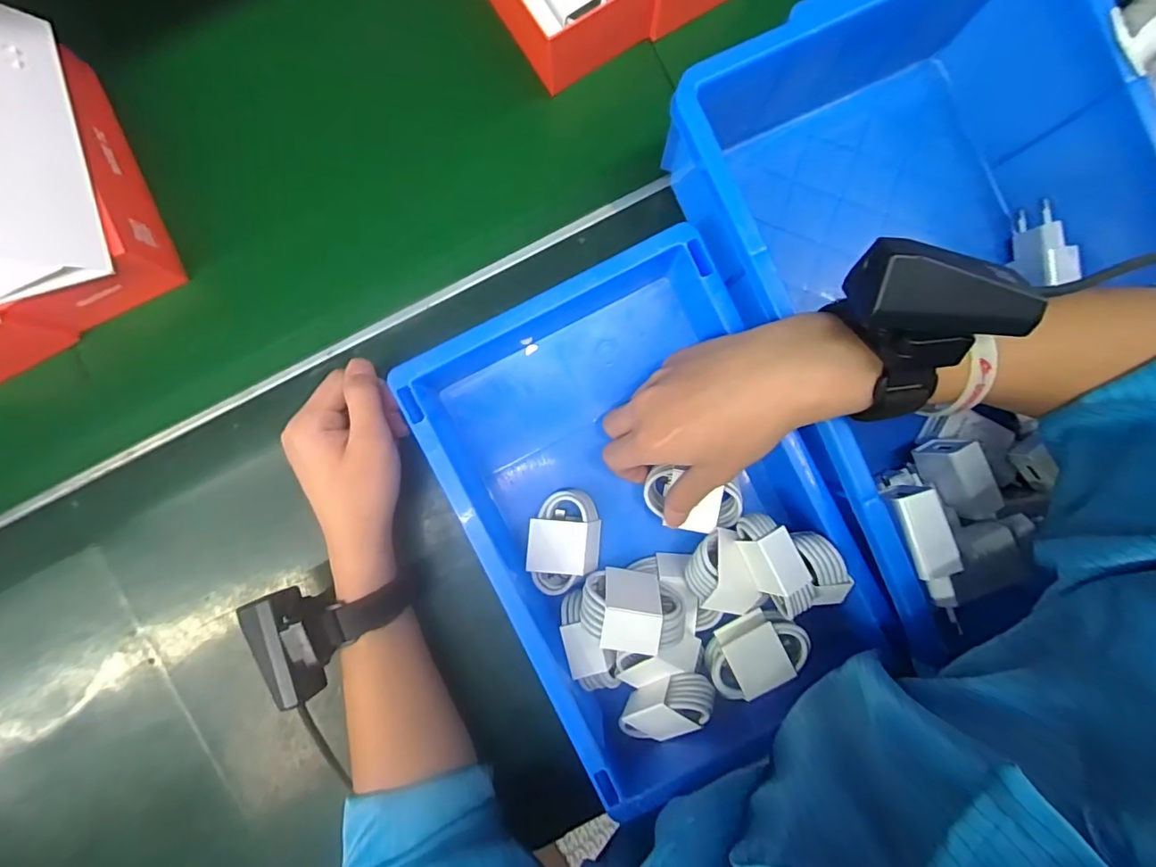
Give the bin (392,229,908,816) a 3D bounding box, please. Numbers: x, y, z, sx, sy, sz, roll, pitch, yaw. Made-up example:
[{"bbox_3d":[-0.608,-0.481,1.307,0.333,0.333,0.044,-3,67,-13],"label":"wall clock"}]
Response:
[{"bbox_3d":[0.042,0.049,0.341,0.212,0.070,0.318,-26,89,0],"label":"bin"}]

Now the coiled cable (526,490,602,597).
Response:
[{"bbox_3d":[-0.009,0.074,0.351,0.048,0.021,0.067,4,89,1],"label":"coiled cable"}]

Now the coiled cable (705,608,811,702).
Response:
[{"bbox_3d":[0.115,0.144,0.334,0.065,0.028,0.039,-32,89,0],"label":"coiled cable"}]

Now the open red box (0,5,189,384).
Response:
[{"bbox_3d":[-0.407,-0.154,0.335,0.199,0.092,0.196,-25,89,0],"label":"open red box"}]

